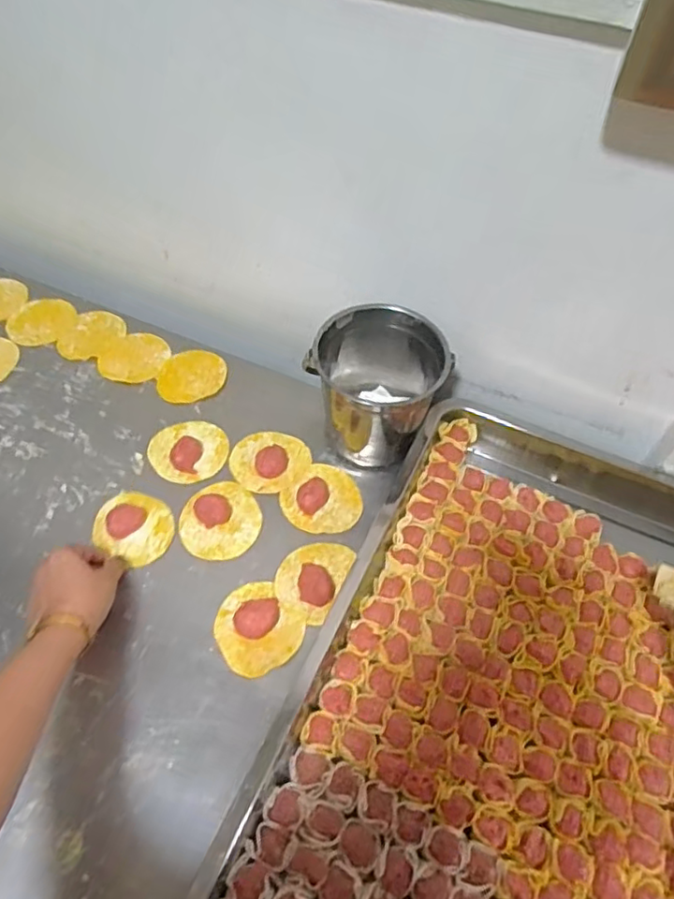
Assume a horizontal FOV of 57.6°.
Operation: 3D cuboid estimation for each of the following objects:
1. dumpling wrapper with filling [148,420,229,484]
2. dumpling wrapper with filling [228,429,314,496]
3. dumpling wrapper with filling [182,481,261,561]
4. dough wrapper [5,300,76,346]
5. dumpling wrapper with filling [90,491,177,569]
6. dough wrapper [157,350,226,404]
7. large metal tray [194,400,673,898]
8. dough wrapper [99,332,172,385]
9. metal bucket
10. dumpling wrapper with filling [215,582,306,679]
[{"bbox_3d":[-0.168,-0.004,0.691,0.084,0.019,0.083,2,57,-3],"label":"dumpling wrapper with filling"},{"bbox_3d":[-0.078,0.007,0.689,0.075,0.016,0.082,37,62,19],"label":"dumpling wrapper with filling"},{"bbox_3d":[-0.123,0.073,0.645,0.082,0.010,0.081,-19,60,-15],"label":"dumpling wrapper with filling"},{"bbox_3d":[-0.384,-0.167,0.799,0.083,0.006,0.078,0,60,-1],"label":"dough wrapper"},{"bbox_3d":[-0.206,0.077,0.620,0.079,0.011,0.070,24,59,12],"label":"dumpling wrapper with filling"},{"bbox_3d":[-0.180,-0.092,0.758,0.083,0.004,0.075,-23,64,-10],"label":"dough wrapper"},{"bbox_3d":[0.167,0.230,0.530,0.377,0.046,0.614,23,59,11],"label":"large metal tray"},{"bbox_3d":[-0.253,-0.115,0.768,0.084,0.008,0.071,-38,67,-24],"label":"dough wrapper"},{"bbox_3d":[0.042,-0.069,0.668,0.130,0.136,0.118,0,57,-4],"label":"metal bucket"},{"bbox_3d":[-0.077,0.168,0.581,0.074,0.019,0.082,-38,67,-24],"label":"dumpling wrapper with filling"}]

